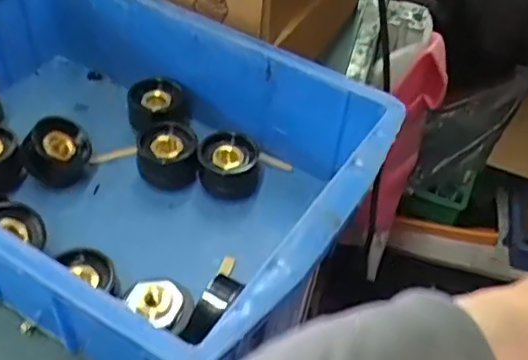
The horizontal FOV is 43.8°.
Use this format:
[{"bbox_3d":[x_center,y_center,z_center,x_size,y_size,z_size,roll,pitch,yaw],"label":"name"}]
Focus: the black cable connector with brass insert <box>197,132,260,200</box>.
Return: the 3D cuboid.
[{"bbox_3d":[-0.022,-0.009,0.415,0.037,0.032,0.033,7,45,1],"label":"black cable connector with brass insert"}]

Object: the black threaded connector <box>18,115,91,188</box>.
[{"bbox_3d":[-0.130,-0.016,0.413,0.032,0.032,0.039,21,47,15],"label":"black threaded connector"}]

